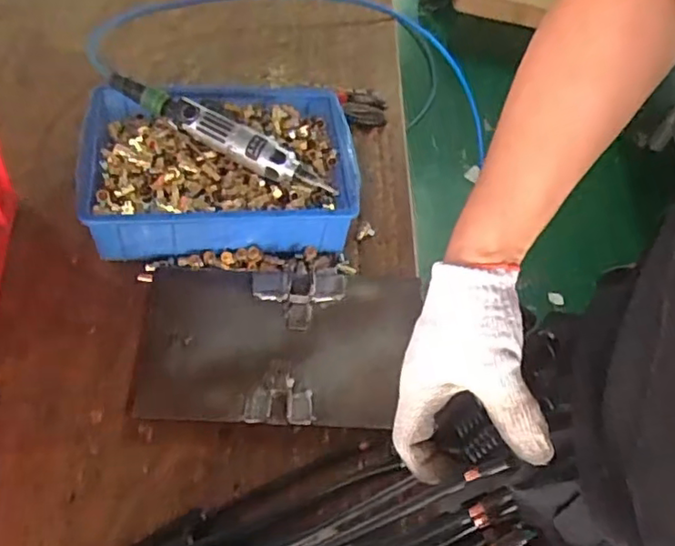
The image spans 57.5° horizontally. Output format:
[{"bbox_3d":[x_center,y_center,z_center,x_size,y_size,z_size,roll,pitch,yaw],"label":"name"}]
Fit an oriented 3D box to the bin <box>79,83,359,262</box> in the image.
[{"bbox_3d":[-0.133,-0.117,0.719,0.296,0.085,0.212,-2,58,-9],"label":"bin"}]

